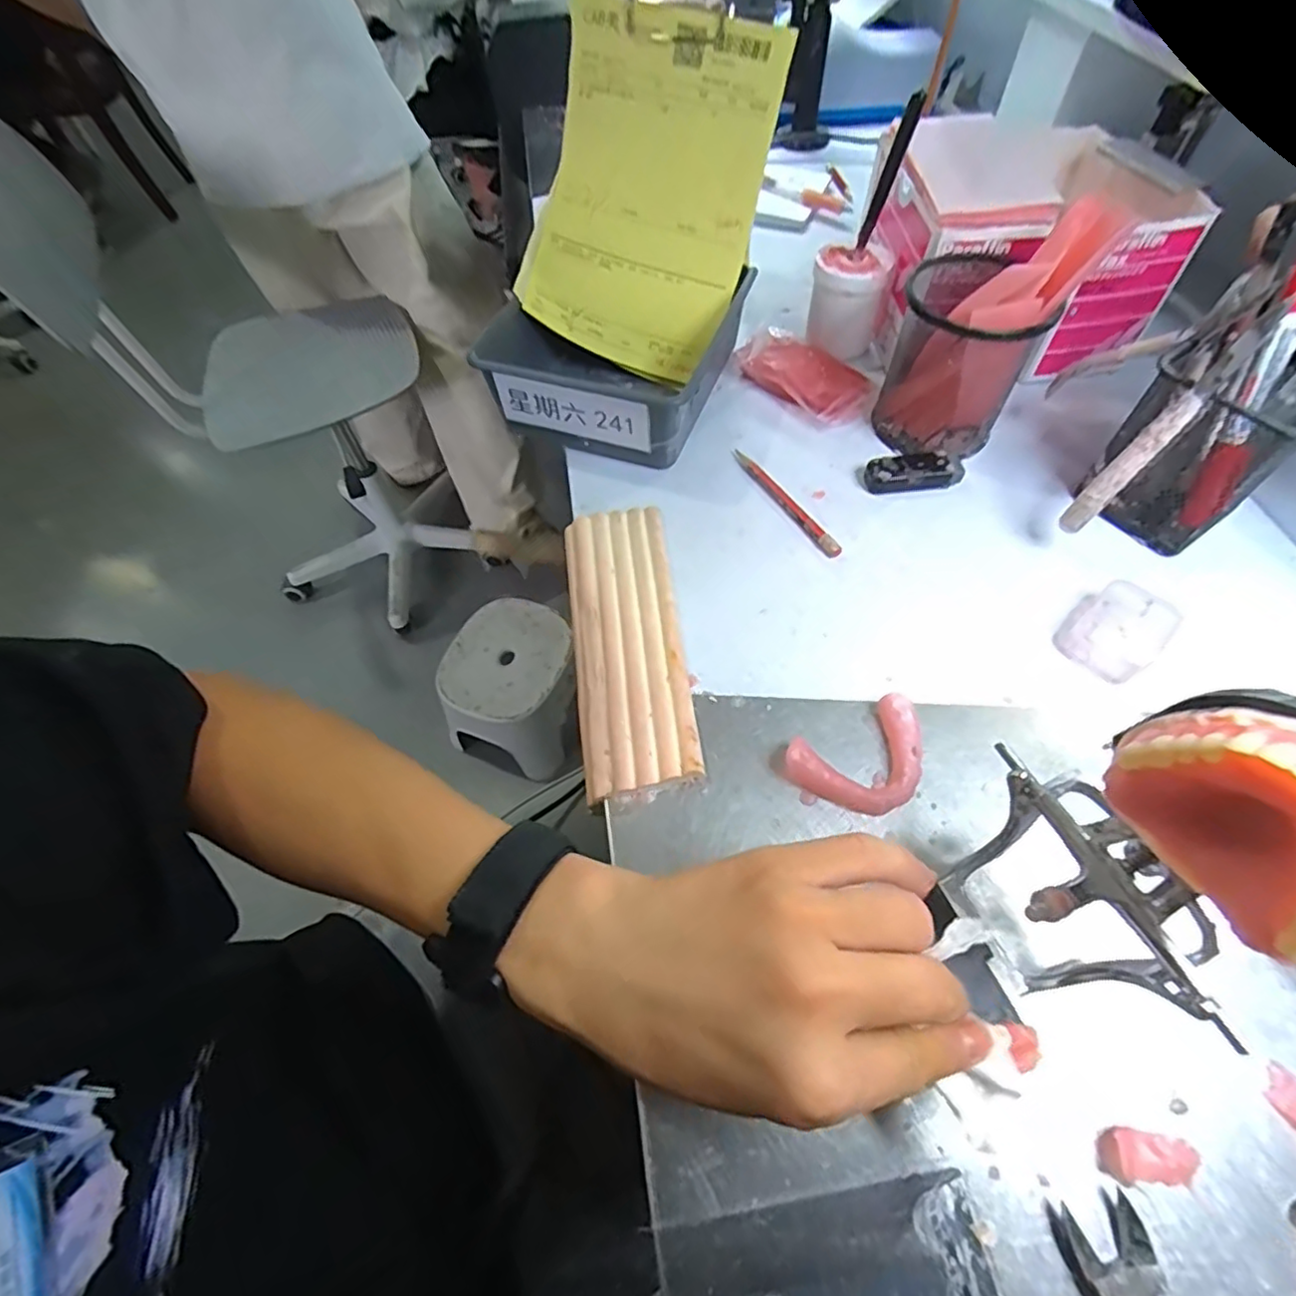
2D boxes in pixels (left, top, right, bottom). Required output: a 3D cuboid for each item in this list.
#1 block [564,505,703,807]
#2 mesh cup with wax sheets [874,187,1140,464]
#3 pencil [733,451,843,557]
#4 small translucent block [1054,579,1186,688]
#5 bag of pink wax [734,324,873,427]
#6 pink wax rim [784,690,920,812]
[{"bbox_3d":[-0.013,-0.009,0.358,0.060,0.013,0.186,-8,58,-3],"label":"block"},{"bbox_3d":[0.201,-0.195,0.396,0.077,0.115,0.096,21,61,14],"label":"mesh cup with wax sheets"},{"bbox_3d":[0.089,-0.098,0.408,0.010,0.006,0.107,-27,61,-14],"label":"pencil"},{"bbox_3d":[0.256,-0.010,0.340,0.050,0.021,0.043,-38,64,-20],"label":"small translucent block"},{"bbox_3d":[0.119,-0.211,0.468,0.069,0.022,0.107,-37,64,-19],"label":"bag of pink wax"},{"bbox_3d":[0.108,0.057,0.306,0.072,0.017,0.047,-24,60,-12],"label":"pink wax rim"}]

